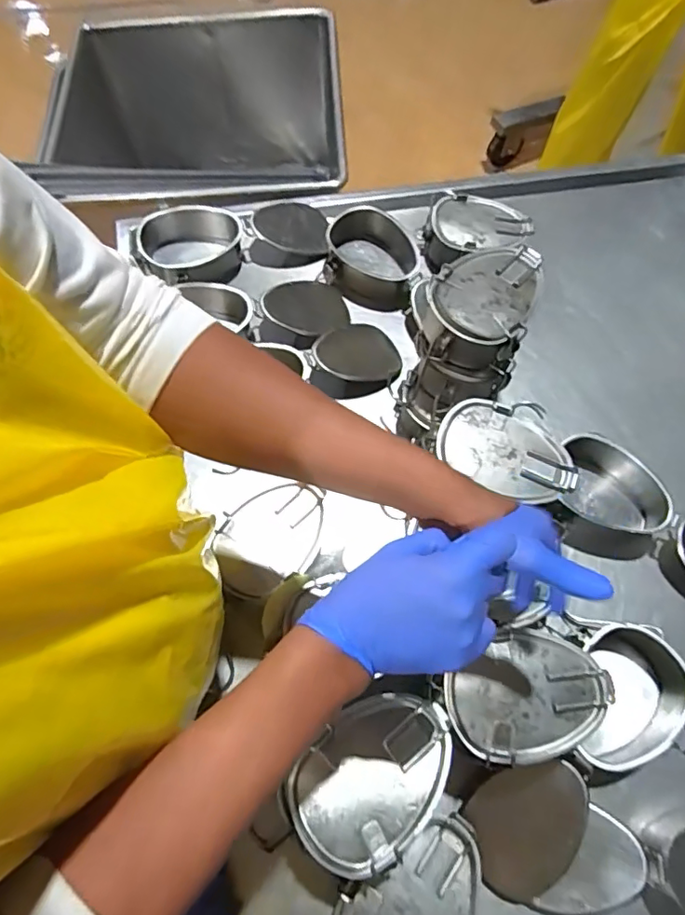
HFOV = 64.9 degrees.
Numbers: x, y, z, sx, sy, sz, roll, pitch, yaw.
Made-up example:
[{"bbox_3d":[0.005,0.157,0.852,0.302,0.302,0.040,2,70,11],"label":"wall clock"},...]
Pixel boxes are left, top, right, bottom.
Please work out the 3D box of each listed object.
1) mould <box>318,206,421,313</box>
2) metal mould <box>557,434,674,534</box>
[{"bbox_3d":[0.047,-0.334,0.904,0.161,0.062,0.152,1,67,-3],"label":"mould"},{"bbox_3d":[0.367,0.052,0.754,0.150,0.082,0.118,23,68,8],"label":"metal mould"}]

